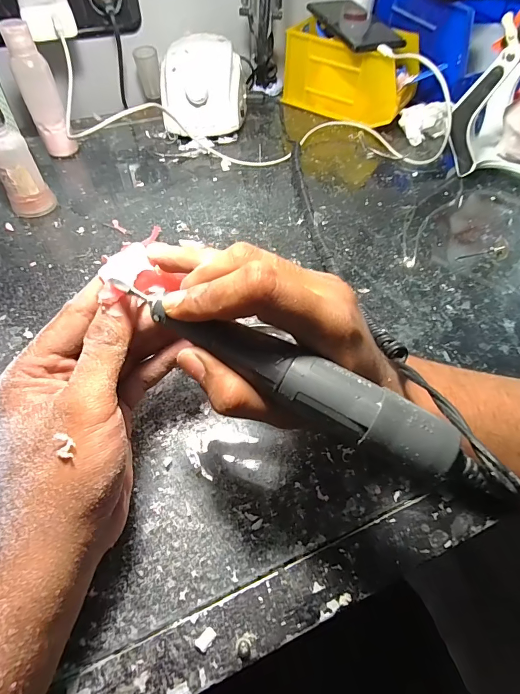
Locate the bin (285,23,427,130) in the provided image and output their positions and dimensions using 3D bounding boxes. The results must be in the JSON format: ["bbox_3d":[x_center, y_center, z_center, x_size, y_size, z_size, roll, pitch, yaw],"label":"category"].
[{"bbox_3d":[0.125,-0.379,0.517,0.177,0.088,0.097,22,58,12],"label":"bin"}]

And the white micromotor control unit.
[{"bbox_3d":[-0.072,-0.338,0.485,0.108,0.081,0.125,-4,56,-5],"label":"white micromotor control unit"}]

